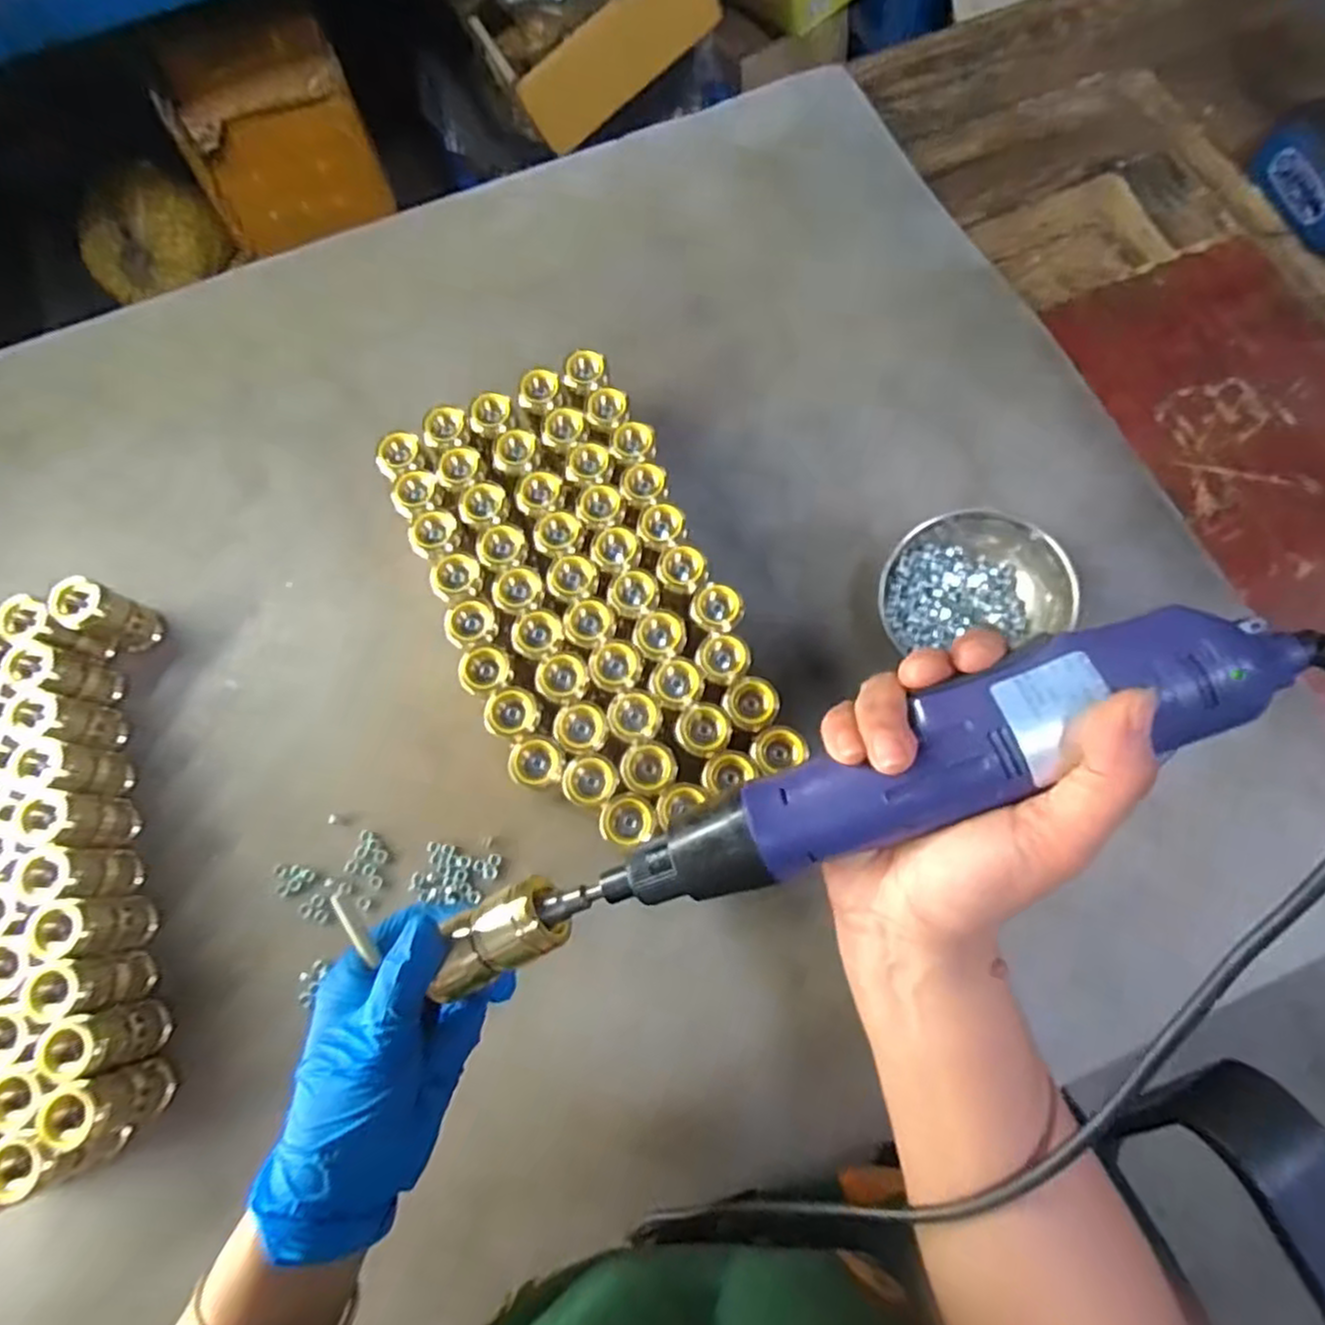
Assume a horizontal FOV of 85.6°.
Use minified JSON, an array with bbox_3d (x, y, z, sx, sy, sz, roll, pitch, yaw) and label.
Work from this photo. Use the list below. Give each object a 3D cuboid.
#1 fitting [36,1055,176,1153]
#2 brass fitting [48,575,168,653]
[{"bbox_3d":[-0.306,0.244,0.398,0.033,0.065,0.031,-20,73,-5],"label":"fitting"},{"bbox_3d":[-0.373,-0.030,0.484,0.028,0.069,0.032,21,74,7],"label":"brass fitting"}]

